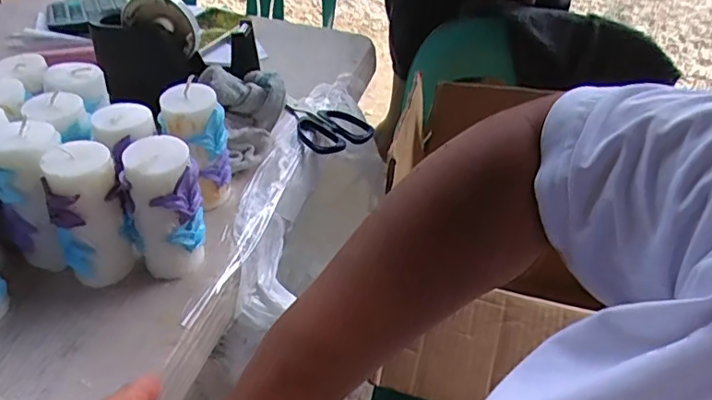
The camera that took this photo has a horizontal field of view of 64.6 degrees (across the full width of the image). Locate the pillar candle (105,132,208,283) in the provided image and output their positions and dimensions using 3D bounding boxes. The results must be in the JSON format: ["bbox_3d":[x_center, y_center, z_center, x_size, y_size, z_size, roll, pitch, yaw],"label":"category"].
[{"bbox_3d":[-0.148,0.009,0.436,0.048,0.112,0.048,22,43,21],"label":"pillar candle"}]

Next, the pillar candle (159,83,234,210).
[{"bbox_3d":[-0.141,-0.045,0.497,0.049,0.108,0.043,-30,50,-33],"label":"pillar candle"}]

